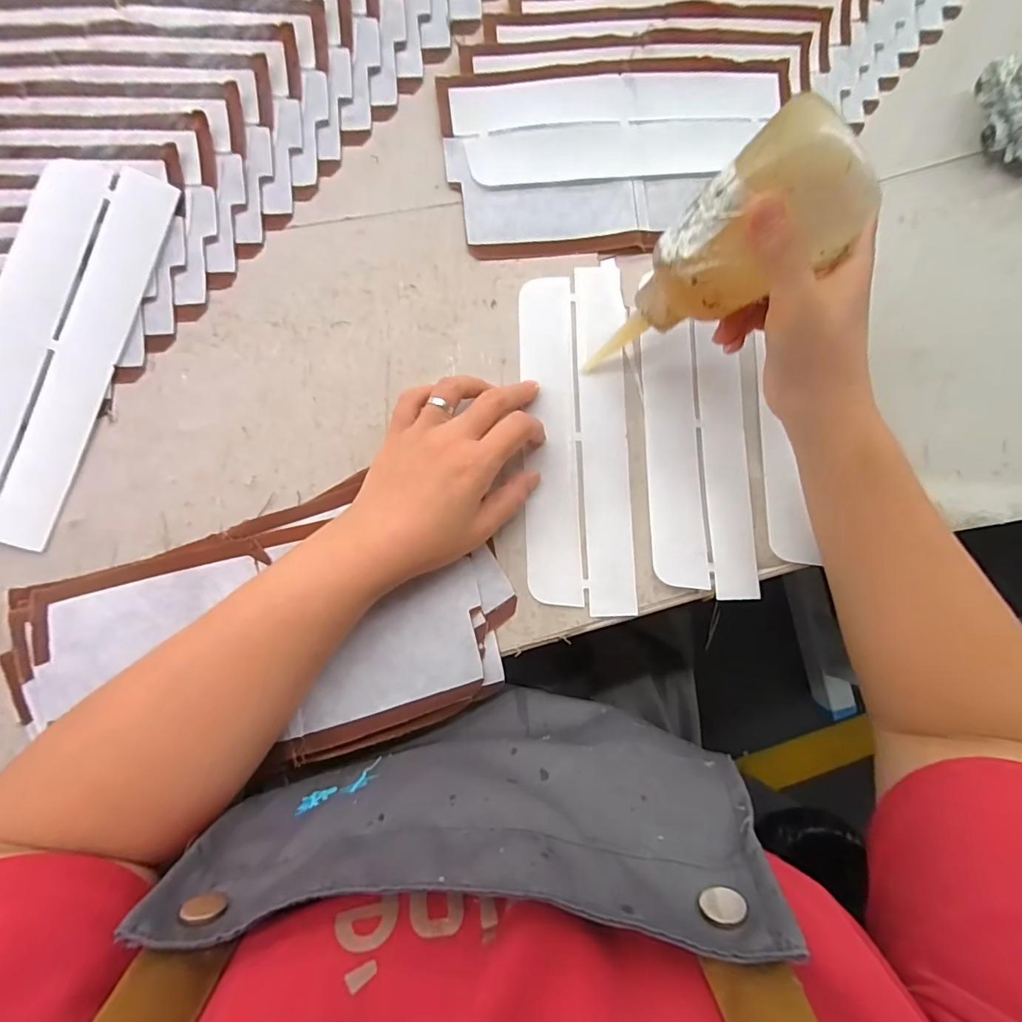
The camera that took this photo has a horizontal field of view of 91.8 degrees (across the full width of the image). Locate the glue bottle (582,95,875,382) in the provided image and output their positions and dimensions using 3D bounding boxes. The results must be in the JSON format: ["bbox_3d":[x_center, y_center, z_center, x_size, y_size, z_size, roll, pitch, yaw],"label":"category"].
[{"bbox_3d":[0.104,-0.128,0.267,0.039,0.153,0.061,-34,91,-41],"label":"glue bottle"}]

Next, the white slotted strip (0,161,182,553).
[{"bbox_3d":[-0.269,-0.097,0.290,0.069,0.009,0.224,18,87,-15],"label":"white slotted strip"}]

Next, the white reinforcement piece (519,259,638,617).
[{"bbox_3d":[0.043,-0.049,0.323,0.069,0.004,0.224,-1,84,-6],"label":"white reinforcement piece"}]

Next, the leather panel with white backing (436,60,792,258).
[{"bbox_3d":[0.074,-0.237,0.334,0.229,0.010,0.122,-5,90,-2],"label":"leather panel with white backing"}]

